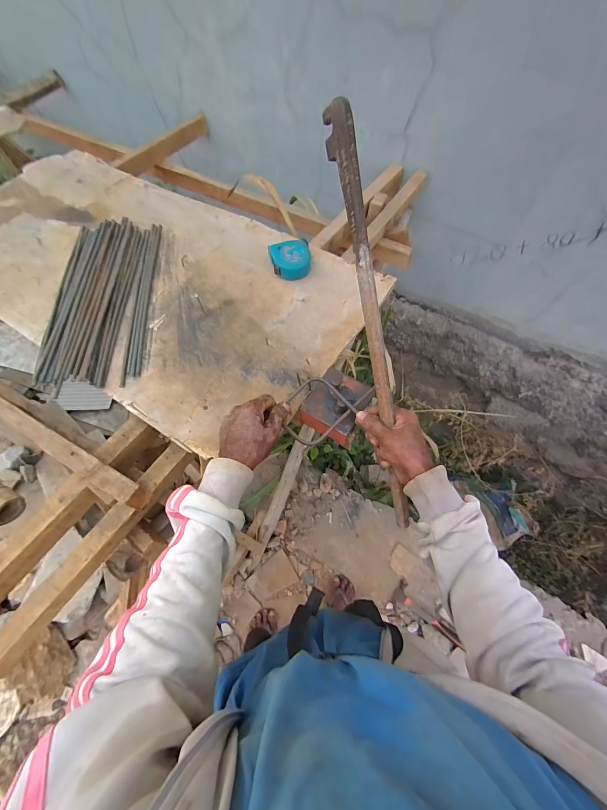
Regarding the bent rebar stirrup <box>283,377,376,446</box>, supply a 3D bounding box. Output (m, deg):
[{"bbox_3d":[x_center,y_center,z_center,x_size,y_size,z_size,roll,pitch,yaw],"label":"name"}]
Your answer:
[{"bbox_3d":[0.034,-0.005,0.506,0.148,0.019,0.089,-38,79,-4],"label":"bent rebar stirrup"}]

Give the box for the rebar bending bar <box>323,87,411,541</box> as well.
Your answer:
[{"bbox_3d":[0.098,-0.071,0.434,0.022,0.026,0.558,-16,107,-7],"label":"rebar bending bar"}]

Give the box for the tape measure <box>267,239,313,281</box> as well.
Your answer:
[{"bbox_3d":[-0.025,-0.296,0.658,0.082,0.042,0.071,-12,64,-5],"label":"tape measure"}]

